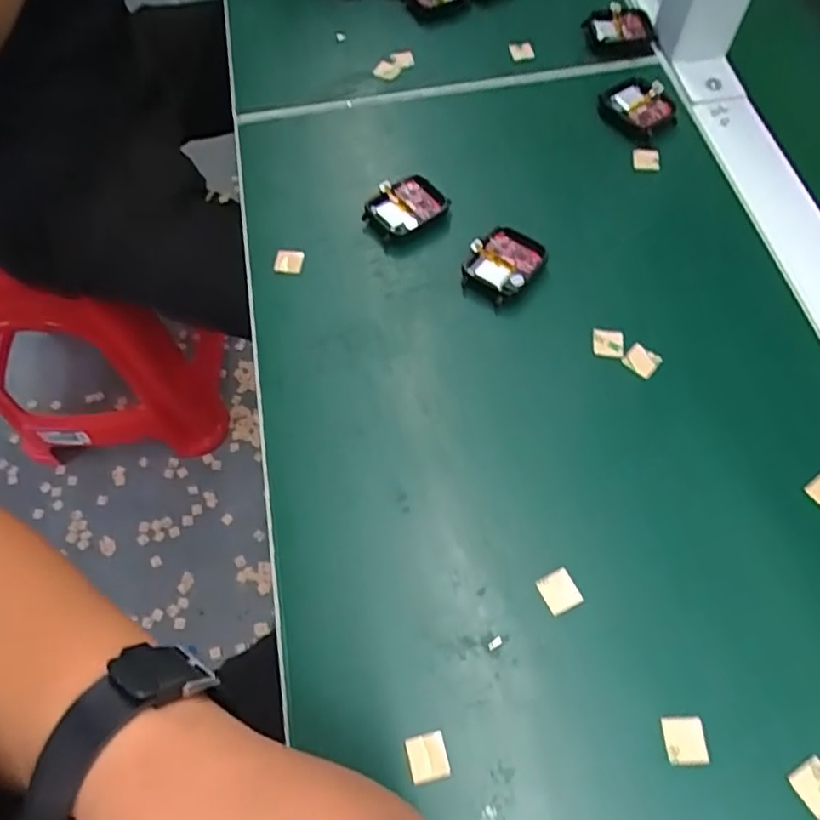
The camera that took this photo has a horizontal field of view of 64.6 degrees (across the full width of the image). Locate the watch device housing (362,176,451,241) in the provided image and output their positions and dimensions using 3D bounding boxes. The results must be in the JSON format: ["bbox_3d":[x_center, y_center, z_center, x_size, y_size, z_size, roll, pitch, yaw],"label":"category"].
[{"bbox_3d":[-0.002,-0.121,0.389,0.048,0.015,0.032,-26,65,-12],"label":"watch device housing"}]

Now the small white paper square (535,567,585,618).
[{"bbox_3d":[0.066,0.080,0.287,0.016,0.004,0.017,-25,65,-12],"label":"small white paper square"}]

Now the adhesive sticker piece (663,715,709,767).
[{"bbox_3d":[0.110,0.132,0.260,0.016,0.004,0.017,-3,64,2],"label":"adhesive sticker piece"}]

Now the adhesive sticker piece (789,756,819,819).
[{"bbox_3d":[0.158,0.146,0.251,0.016,0.004,0.017,-29,65,-12],"label":"adhesive sticker piece"}]

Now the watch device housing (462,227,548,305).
[{"bbox_3d":[0.053,-0.082,0.368,0.036,0.015,0.042,38,69,18],"label":"watch device housing"}]

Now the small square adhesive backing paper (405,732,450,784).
[{"bbox_3d":[0.007,0.138,0.257,0.015,0.004,0.016,-13,63,-6],"label":"small square adhesive backing paper"}]

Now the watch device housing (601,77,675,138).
[{"bbox_3d":[0.150,-0.199,0.423,0.036,0.009,0.049,-35,67,-16],"label":"watch device housing"}]

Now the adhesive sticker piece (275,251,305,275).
[{"bbox_3d":[-0.071,-0.087,0.378,0.015,0.005,0.015,3,63,3],"label":"adhesive sticker piece"}]

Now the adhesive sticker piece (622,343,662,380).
[{"bbox_3d":[0.122,-0.026,0.342,0.017,0.004,0.016,36,69,18],"label":"adhesive sticker piece"}]

